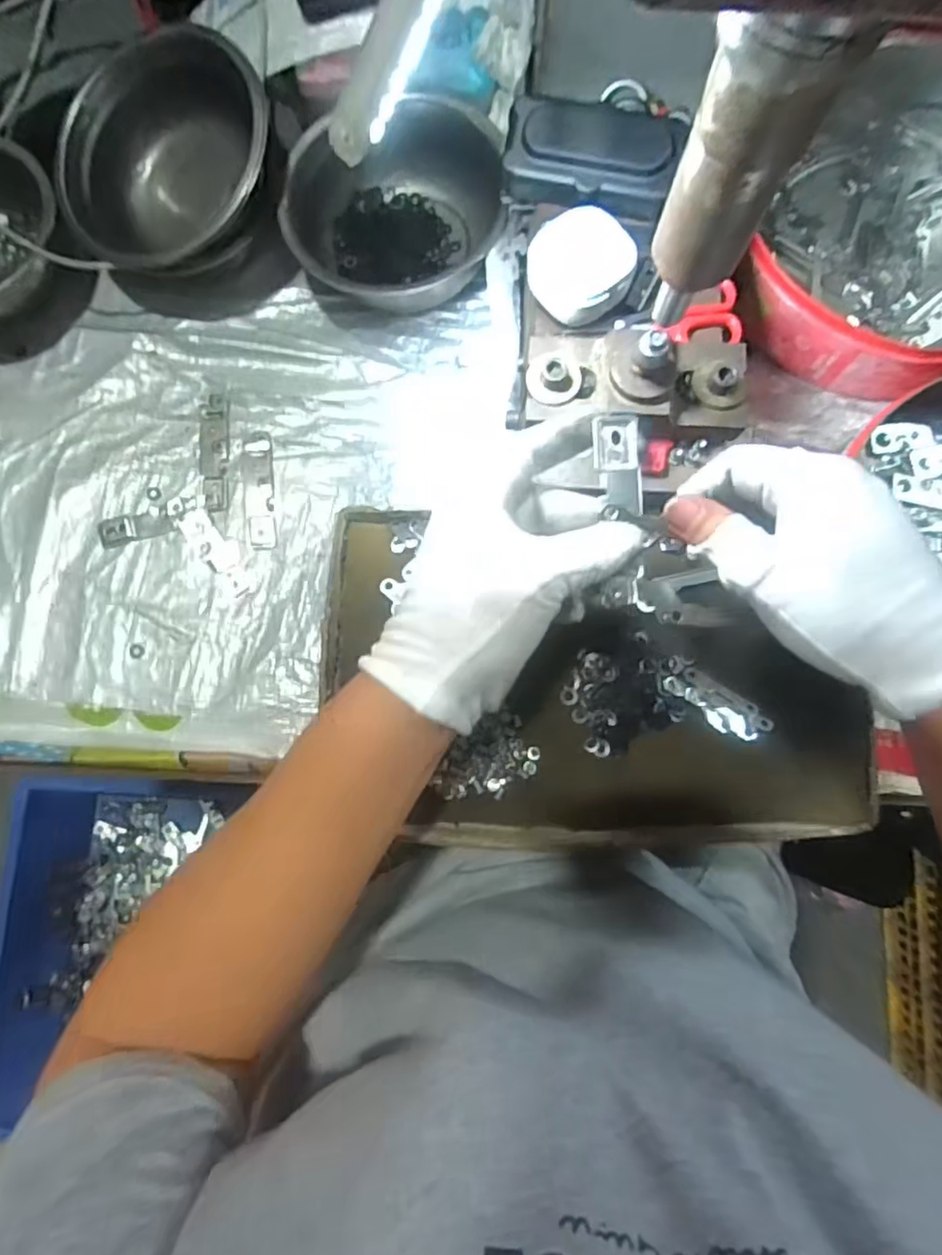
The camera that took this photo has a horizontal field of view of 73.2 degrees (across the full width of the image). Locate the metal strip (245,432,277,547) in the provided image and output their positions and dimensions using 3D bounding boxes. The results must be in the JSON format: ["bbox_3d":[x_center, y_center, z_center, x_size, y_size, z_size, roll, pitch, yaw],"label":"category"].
[{"bbox_3d":[-0.157,-0.102,0.471,0.021,0.008,0.088,-5,81,0],"label":"metal strip"}]

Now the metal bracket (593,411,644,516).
[{"bbox_3d":[0.068,-0.075,0.292,0.021,0.004,0.047,-5,83,1],"label":"metal bracket"}]

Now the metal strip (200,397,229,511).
[{"bbox_3d":[-0.191,-0.131,0.471,0.021,0.004,0.089,-3,81,0],"label":"metal strip"}]

